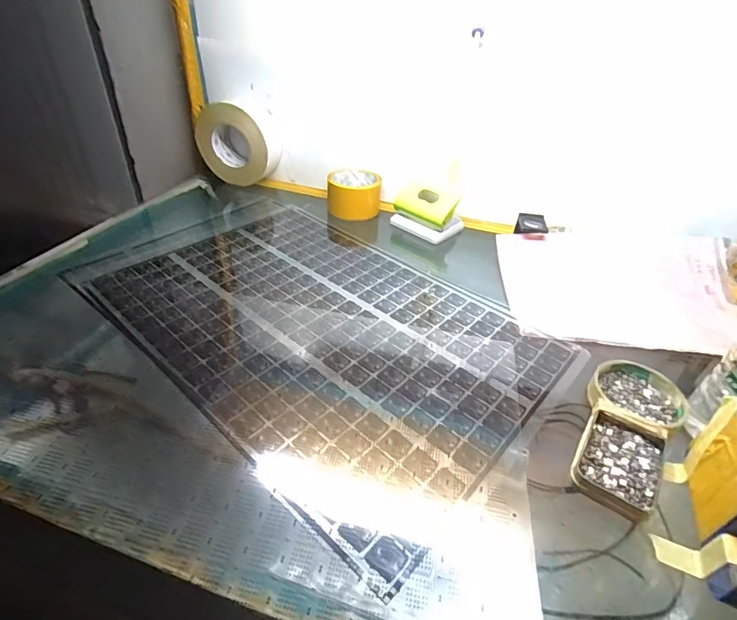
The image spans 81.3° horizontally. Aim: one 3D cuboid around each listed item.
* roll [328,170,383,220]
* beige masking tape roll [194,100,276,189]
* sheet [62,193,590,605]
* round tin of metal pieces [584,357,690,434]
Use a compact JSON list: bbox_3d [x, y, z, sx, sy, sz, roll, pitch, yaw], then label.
[{"bbox_3d":[-0.024,-0.203,0.745,0.090,0.054,0.075,3,38,-1],"label":"roll"},{"bbox_3d":[-0.239,-0.295,0.780,0.139,0.134,0.051,10,38,8],"label":"beige masking tape roll"},{"bbox_3d":[-0.074,0.000,0.523,0.555,0.010,0.340,30,44,30],"label":"sheet"},{"bbox_3d":[0.267,0.085,0.426,0.079,0.020,0.081,2,38,-2],"label":"round tin of metal pieces"}]

